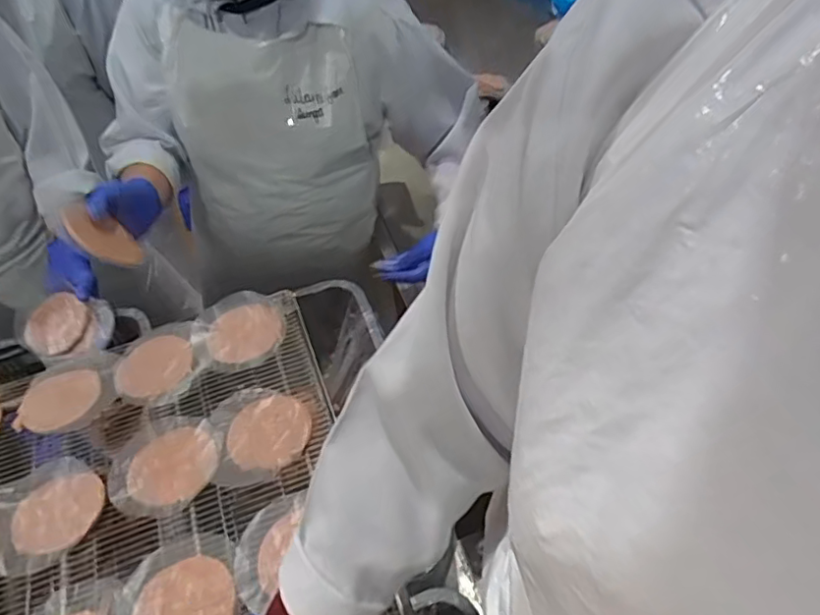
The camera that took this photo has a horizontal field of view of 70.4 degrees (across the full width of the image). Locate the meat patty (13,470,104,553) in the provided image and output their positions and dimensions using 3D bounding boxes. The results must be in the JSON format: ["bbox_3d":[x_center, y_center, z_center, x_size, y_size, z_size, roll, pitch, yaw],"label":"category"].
[{"bbox_3d":[-0.367,0.214,0.610,0.083,0.008,0.080,0,51,-1],"label":"meat patty"}]

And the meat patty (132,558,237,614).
[{"bbox_3d":[-0.212,0.282,0.545,0.093,0.009,0.084,-15,52,-13],"label":"meat patty"}]

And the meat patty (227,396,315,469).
[{"bbox_3d":[-0.157,0.138,0.653,0.090,0.012,0.082,0,51,-1],"label":"meat patty"}]

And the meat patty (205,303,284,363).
[{"bbox_3d":[-0.210,0.030,0.737,0.094,0.015,0.076,-9,51,-8],"label":"meat patty"}]

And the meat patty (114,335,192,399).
[{"bbox_3d":[-0.316,0.070,0.714,0.091,0.010,0.072,-21,54,-17],"label":"meat patty"}]

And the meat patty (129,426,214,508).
[{"bbox_3d":[-0.260,0.171,0.634,0.092,0.009,0.085,0,51,-1],"label":"meat patty"}]

